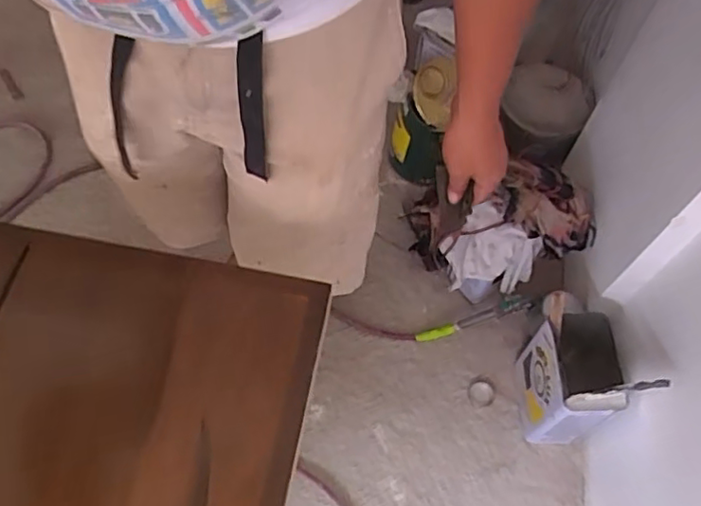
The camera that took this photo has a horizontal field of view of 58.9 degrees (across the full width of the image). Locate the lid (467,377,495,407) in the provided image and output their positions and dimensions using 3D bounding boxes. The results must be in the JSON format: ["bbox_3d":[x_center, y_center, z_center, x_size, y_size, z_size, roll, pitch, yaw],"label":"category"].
[{"bbox_3d":[0.263,0.278,1.242,0.053,0.007,0.058,1,60,-1],"label":"lid"}]

